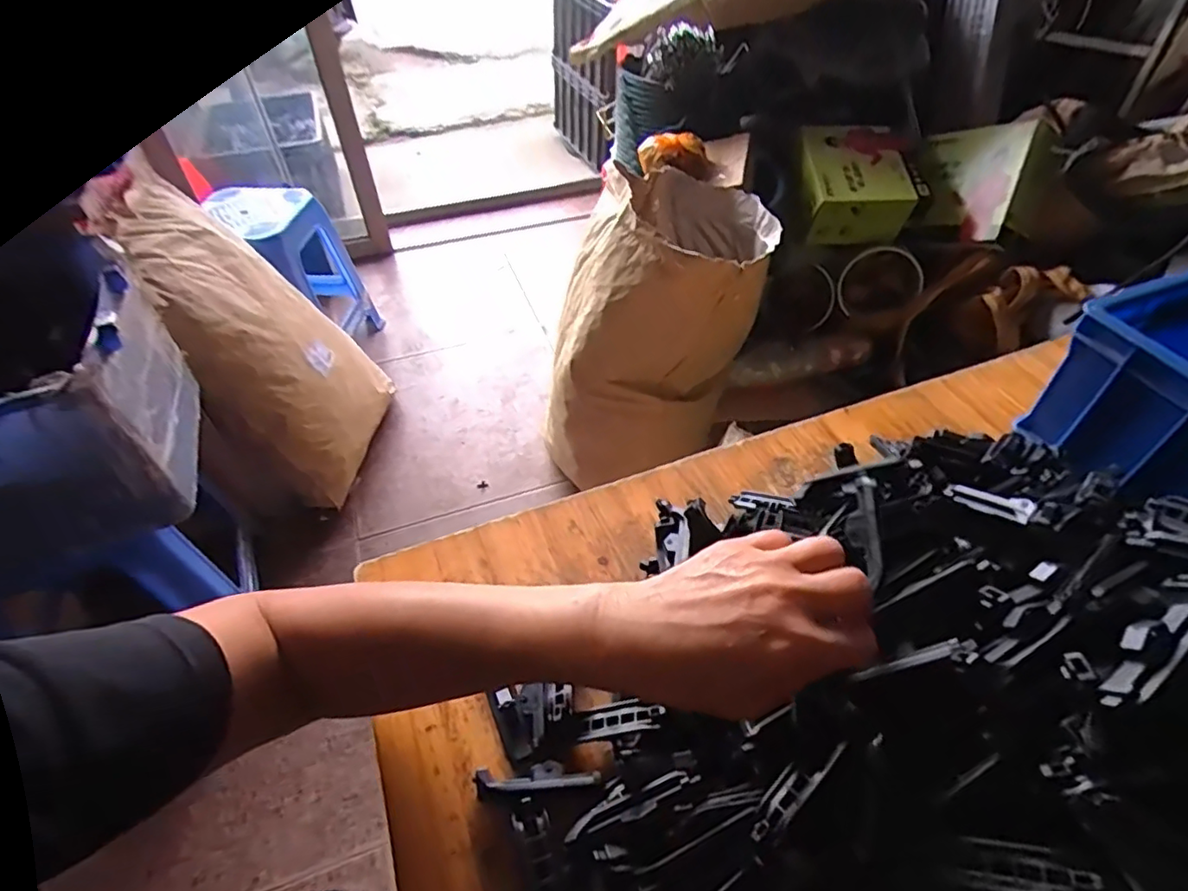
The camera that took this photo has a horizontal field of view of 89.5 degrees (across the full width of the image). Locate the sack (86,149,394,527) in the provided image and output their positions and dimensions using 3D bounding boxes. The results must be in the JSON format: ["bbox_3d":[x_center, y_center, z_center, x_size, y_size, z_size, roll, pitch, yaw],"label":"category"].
[{"bbox_3d":[-0.626,-0.153,1.158,0.259,0.587,0.321,-3,49,-2],"label":"sack"}]

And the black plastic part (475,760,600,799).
[{"bbox_3d":[-0.032,0.185,0.332,0.067,0.007,0.017,-7,49,-5],"label":"black plastic part"}]

